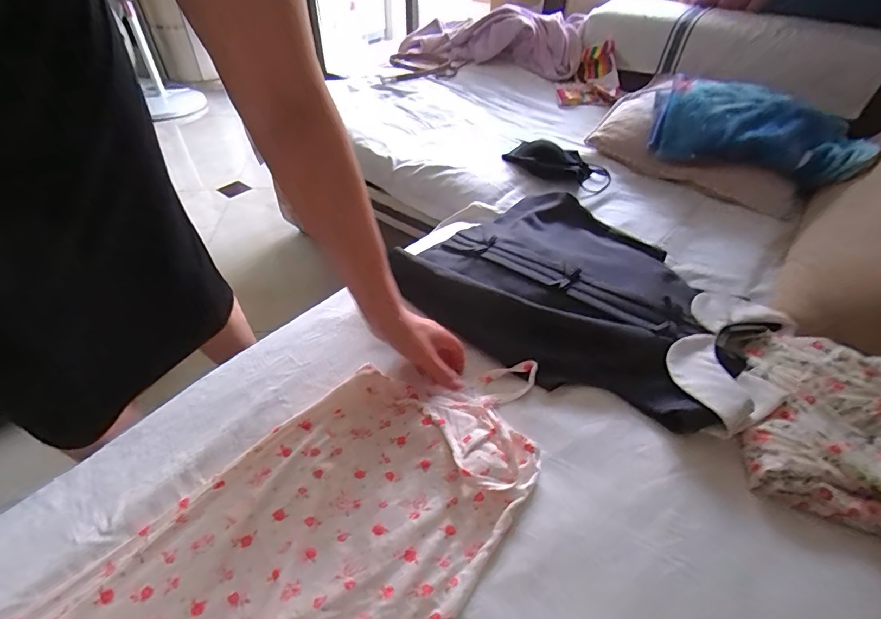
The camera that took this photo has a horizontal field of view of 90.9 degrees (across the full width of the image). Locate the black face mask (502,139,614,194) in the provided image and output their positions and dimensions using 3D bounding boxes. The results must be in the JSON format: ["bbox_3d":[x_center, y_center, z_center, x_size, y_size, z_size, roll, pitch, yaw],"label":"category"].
[{"bbox_3d":[0.251,-0.325,0.949,0.136,0.027,0.243,-30,53,-28],"label":"black face mask"}]

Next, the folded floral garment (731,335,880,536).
[{"bbox_3d":[0.477,0.138,0.475,0.240,0.050,0.221,22,48,18],"label":"folded floral garment"}]

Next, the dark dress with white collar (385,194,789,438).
[{"bbox_3d":[0.205,-0.053,0.667,0.538,0.056,0.371,27,50,23],"label":"dark dress with white collar"}]

